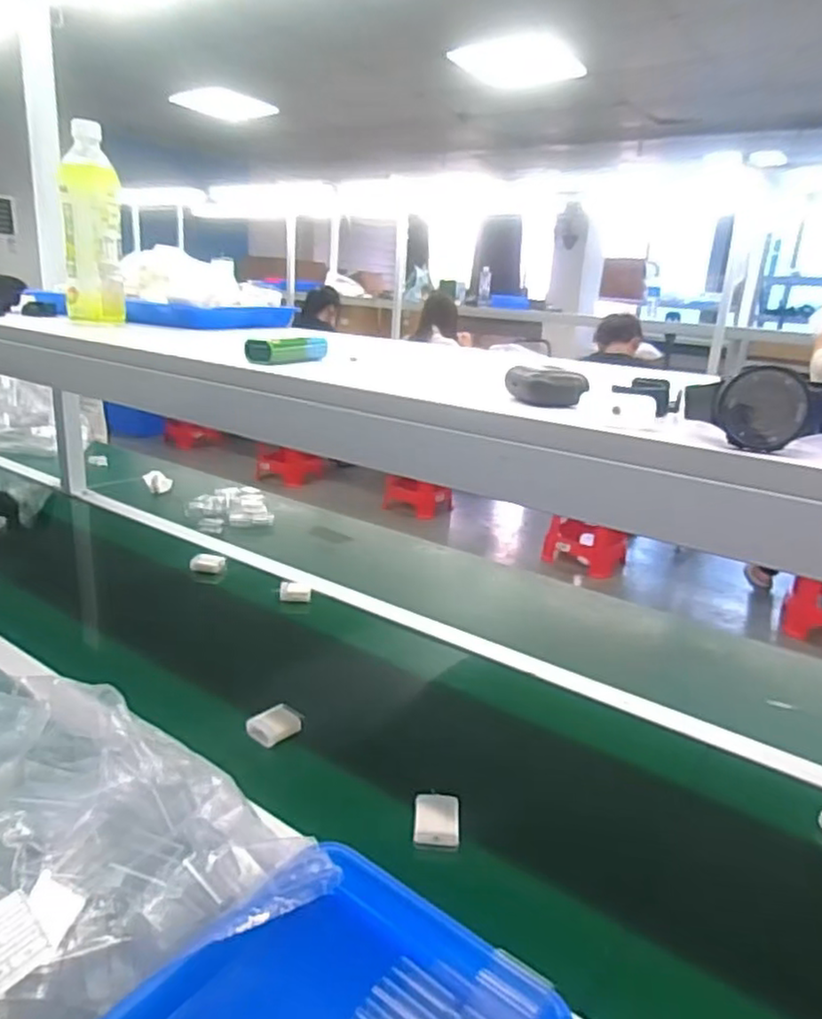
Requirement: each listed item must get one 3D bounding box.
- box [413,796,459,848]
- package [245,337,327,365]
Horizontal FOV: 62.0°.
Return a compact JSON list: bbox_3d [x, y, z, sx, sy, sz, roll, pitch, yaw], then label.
[{"bbox_3d":[0.025,0.297,0.651,0.042,0.020,0.053,4,18,3],"label":"box"},{"bbox_3d":[-0.110,-0.140,0.598,0.028,0.021,0.084,12,20,26],"label":"package"}]

